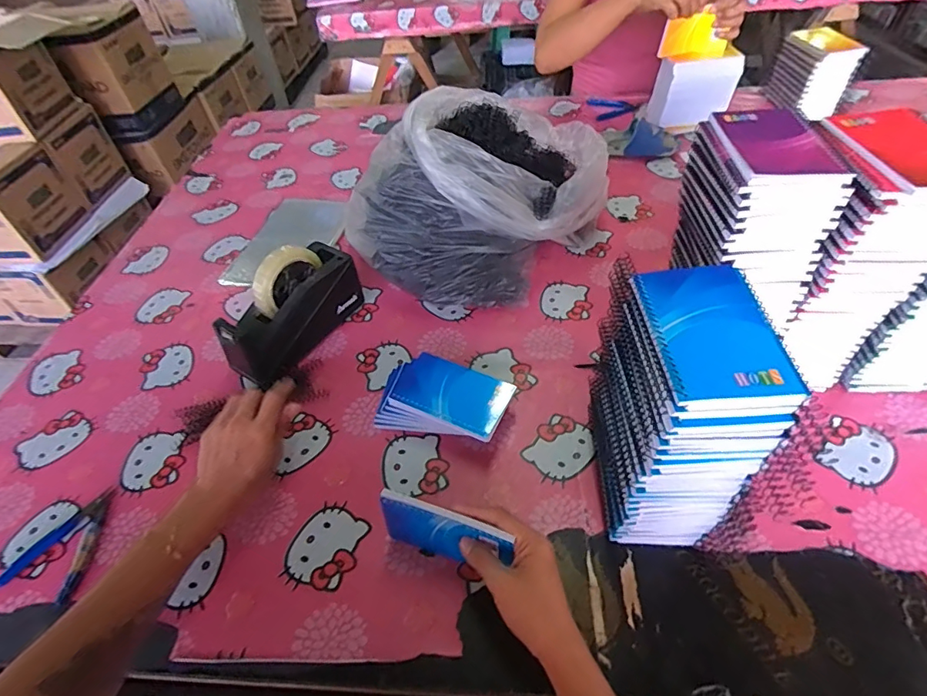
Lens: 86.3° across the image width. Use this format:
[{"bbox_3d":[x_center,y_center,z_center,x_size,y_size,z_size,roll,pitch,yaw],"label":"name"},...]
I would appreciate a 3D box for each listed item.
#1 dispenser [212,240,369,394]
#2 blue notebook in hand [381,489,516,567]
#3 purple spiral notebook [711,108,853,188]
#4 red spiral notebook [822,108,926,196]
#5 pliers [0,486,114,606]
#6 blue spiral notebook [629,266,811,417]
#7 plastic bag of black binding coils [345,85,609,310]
[{"bbox_3d":[-0.237,-0.055,0.677,0.069,0.127,0.205,26,55,27],"label":"dispenser"},{"bbox_3d":[-0.017,0.184,0.480,0.127,0.086,0.013,13,37,17],"label":"blue notebook in hand"},{"bbox_3d":[0.282,-0.190,0.451,0.083,0.012,0.133,-1,48,4],"label":"purple spiral notebook"},{"bbox_3d":[0.372,-0.170,0.426,0.095,0.016,0.128,-6,48,0],"label":"red spiral notebook"},{"bbox_3d":[-0.422,0.207,0.531,0.085,0.010,0.115,4,48,10],"label":"pliers"},{"bbox_3d":[0.180,-0.012,0.367,0.089,0.012,0.131,-3,47,4],"label":"blue spiral notebook"},{"bbox_3d":[0.037,-0.248,0.762,0.281,0.220,0.392,28,56,28],"label":"plastic bag of black binding coils"}]

